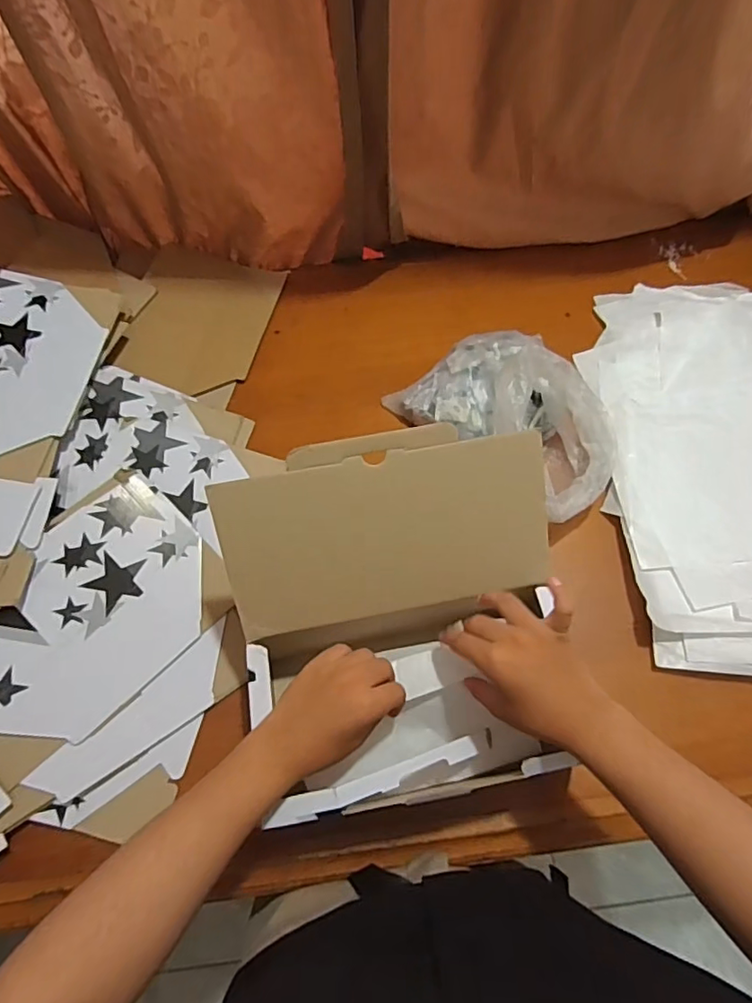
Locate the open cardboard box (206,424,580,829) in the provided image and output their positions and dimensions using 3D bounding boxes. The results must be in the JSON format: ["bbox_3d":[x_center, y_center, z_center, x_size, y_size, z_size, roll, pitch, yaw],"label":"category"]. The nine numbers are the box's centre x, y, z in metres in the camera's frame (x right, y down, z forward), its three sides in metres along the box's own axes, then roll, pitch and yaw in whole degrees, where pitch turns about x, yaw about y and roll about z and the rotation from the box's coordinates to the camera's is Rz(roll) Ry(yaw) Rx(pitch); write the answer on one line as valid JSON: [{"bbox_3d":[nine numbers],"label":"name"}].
[{"bbox_3d":[0.022,0.107,0.461,0.266,0.188,0.258,-9,63,-3],"label":"open cardboard box"}]

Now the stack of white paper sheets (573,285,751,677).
[{"bbox_3d":[0.456,-0.071,0.630,0.385,0.038,0.529,-1,63,1],"label":"stack of white paper sheets"}]

